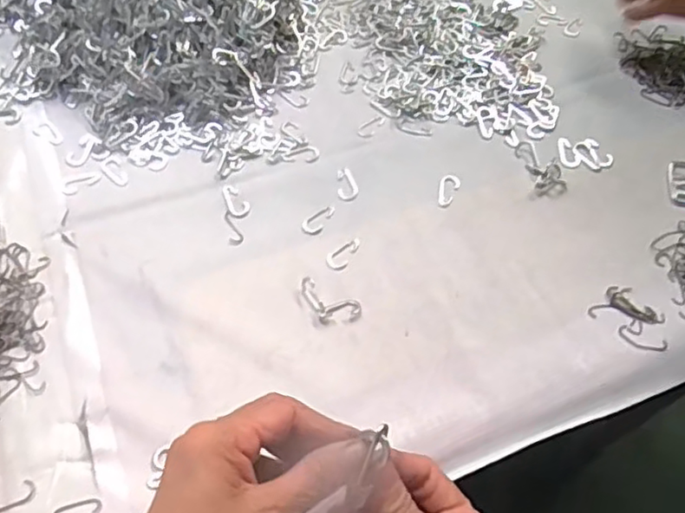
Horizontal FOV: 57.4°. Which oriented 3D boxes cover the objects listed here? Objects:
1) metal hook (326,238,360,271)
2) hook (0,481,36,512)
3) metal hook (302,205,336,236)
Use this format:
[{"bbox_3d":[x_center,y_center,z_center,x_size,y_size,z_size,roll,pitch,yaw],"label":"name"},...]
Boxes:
[{"bbox_3d":[0.003,-0.001,0.559,0.037,0.004,0.020,-31,64,-19],"label":"metal hook"},{"bbox_3d":[-0.244,0.172,0.442,0.051,0.004,0.018,-10,59,-7],"label":"hook"},{"bbox_3d":[-0.021,-0.034,0.577,0.019,0.004,0.037,40,65,21],"label":"metal hook"}]

